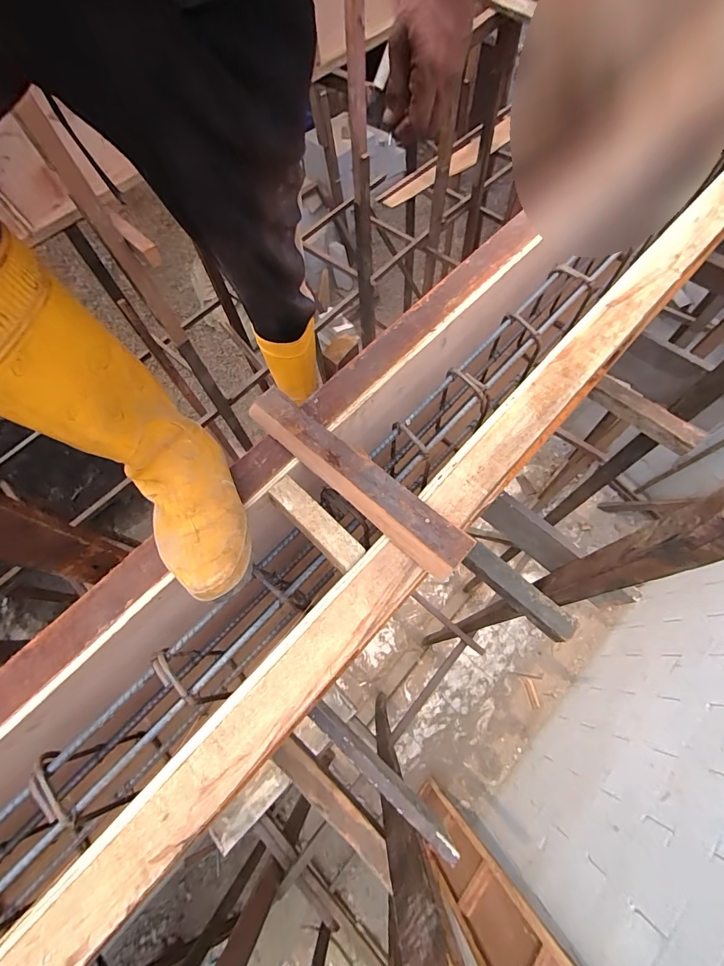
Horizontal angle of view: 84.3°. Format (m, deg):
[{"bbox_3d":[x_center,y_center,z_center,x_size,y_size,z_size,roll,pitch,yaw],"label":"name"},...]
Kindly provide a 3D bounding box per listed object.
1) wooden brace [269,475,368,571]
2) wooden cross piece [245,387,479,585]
[{"bbox_3d":[-0.059,0.055,0.539,0.045,0.048,0.150,-42,71,-15],"label":"wooden brace"},{"bbox_3d":[-0.012,-0.011,0.534,0.346,0.028,0.064,40,73,17],"label":"wooden cross piece"}]

